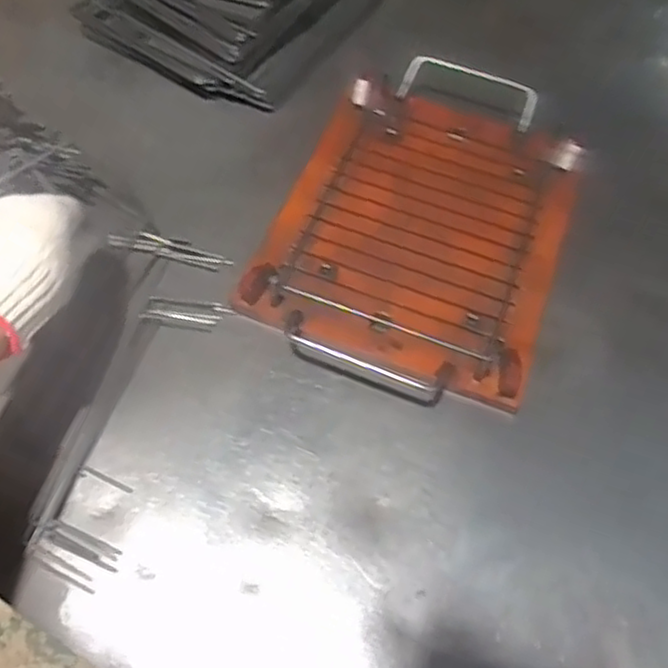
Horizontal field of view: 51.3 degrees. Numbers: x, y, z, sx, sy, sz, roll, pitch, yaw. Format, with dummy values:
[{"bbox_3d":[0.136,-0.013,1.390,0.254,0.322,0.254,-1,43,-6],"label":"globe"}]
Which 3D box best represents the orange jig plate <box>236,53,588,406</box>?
[{"bbox_3d":[0.083,-0.104,0.630,0.241,0.031,0.331,19,58,7],"label":"orange jig plate"}]

